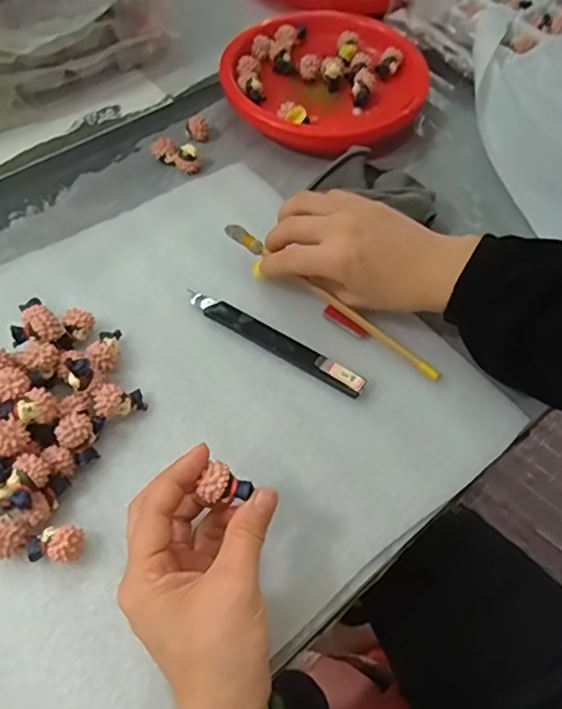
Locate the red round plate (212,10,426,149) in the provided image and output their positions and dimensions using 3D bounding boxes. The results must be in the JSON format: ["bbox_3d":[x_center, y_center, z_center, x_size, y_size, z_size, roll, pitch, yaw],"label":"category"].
[{"bbox_3d":[0.041,-0.247,0.529,0.172,0.044,0.172,18,57,8],"label":"red round plate"}]

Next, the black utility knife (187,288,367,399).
[{"bbox_3d":[-0.005,-0.010,0.394,0.136,0.012,0.017,28,59,15],"label":"black utility knife"}]

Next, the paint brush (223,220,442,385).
[{"bbox_3d":[0.034,-0.039,0.404,0.182,0.008,0.009,37,61,11],"label":"paint brush"}]

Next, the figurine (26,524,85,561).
[{"bbox_3d":[-0.122,0.104,0.314,0.029,0.017,0.019,2,56,-2],"label":"figurine"}]

